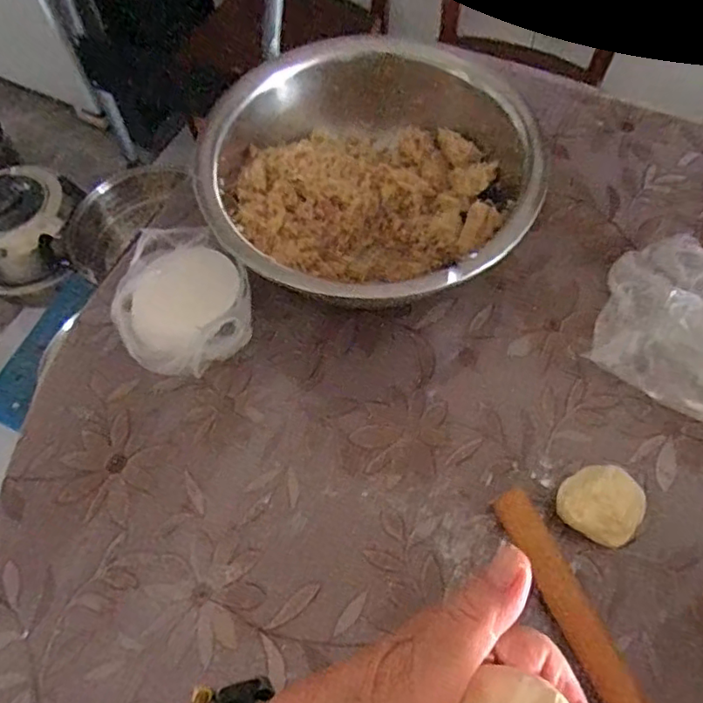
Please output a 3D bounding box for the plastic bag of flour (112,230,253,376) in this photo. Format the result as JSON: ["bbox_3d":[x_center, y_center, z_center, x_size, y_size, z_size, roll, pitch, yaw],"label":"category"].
[{"bbox_3d":[-0.164,-0.045,0.576,0.144,0.063,0.133,37,69,19],"label":"plastic bag of flour"}]

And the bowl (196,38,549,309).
[{"bbox_3d":[0.011,-0.151,0.588,0.280,0.122,0.295,-1,61,1],"label":"bowl"}]

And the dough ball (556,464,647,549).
[{"bbox_3d":[0.200,0.124,0.479,0.062,0.040,0.057,37,69,19],"label":"dough ball"}]

